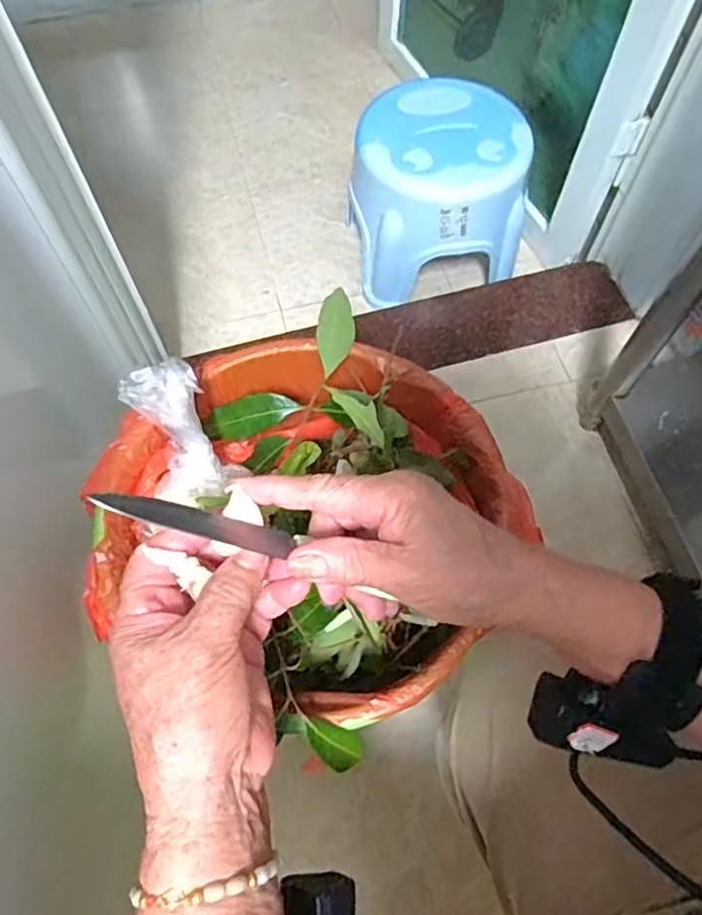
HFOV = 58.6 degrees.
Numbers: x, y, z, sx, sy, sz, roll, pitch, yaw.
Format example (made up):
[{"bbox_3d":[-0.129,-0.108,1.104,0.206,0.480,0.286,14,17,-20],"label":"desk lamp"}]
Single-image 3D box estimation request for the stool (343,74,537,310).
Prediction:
[{"bbox_3d":[0.136,-0.434,1.030,0.259,0.207,0.251,-12,68,-4],"label":"stool"}]

